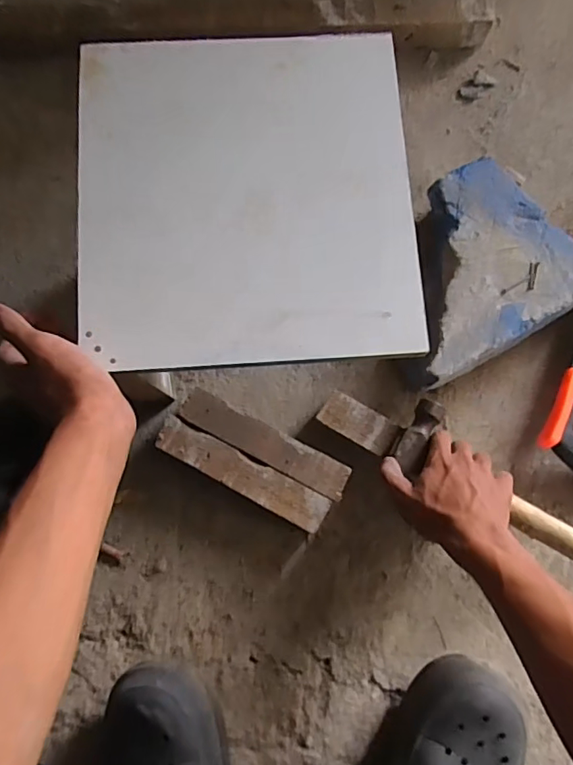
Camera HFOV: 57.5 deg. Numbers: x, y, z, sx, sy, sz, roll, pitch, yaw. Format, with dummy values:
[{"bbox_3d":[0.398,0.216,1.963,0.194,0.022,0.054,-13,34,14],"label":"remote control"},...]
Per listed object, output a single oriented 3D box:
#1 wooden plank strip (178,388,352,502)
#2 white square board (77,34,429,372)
[{"bbox_3d":[-0.019,0.070,0.585,0.202,0.041,0.041,27,79,5],"label":"wooden plank strip"},{"bbox_3d":[-0.033,-0.157,0.436,0.268,0.014,0.286,-3,81,-2],"label":"white square board"}]

